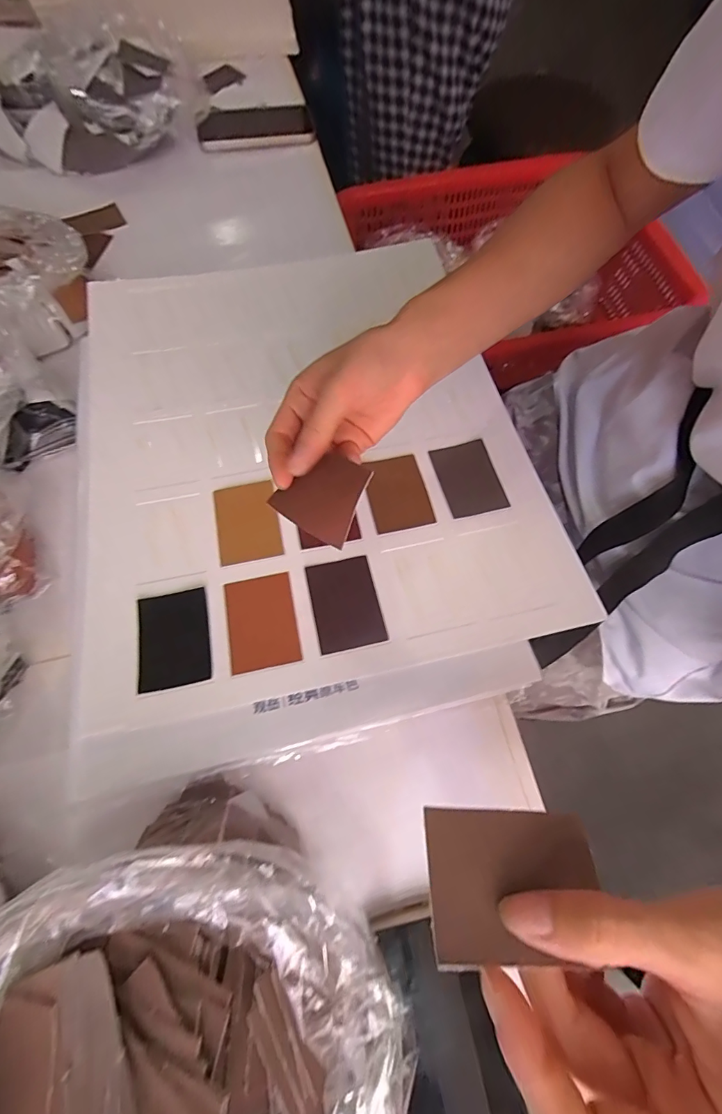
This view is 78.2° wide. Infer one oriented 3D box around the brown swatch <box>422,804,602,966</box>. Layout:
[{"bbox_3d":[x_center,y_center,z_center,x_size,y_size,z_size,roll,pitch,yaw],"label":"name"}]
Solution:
[{"bbox_3d":[0.058,0.121,0.167,0.064,0.004,0.047,1,47,-2],"label":"brown swatch"}]

